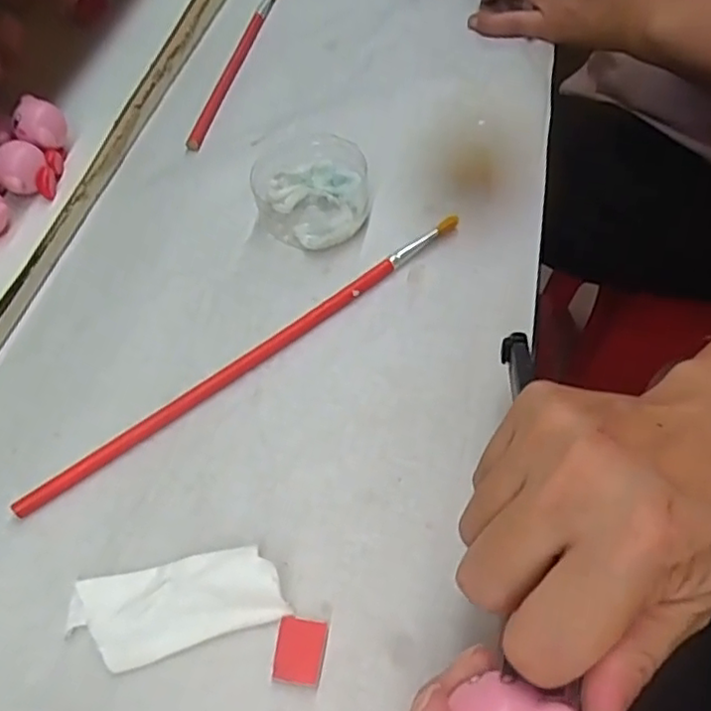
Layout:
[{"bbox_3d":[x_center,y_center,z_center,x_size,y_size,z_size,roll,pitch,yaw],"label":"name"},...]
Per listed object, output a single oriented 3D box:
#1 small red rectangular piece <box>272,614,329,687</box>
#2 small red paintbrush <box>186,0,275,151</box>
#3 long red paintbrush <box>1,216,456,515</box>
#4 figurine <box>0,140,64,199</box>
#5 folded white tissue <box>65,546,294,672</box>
[{"bbox_3d":[-0.021,0.111,0.241,0.018,0.005,0.023,2,58,10],"label":"small red rectangular piece"},{"bbox_3d":[-0.085,-0.218,0.463,0.011,0.004,0.197,6,59,12],"label":"small red paintbrush"},{"bbox_3d":[-0.046,-0.003,0.319,0.257,0.006,0.010,-35,61,-17],"label":"long red paintbrush"},{"bbox_3d":[-0.189,-0.107,0.371,0.033,0.025,0.029,-19,57,-4],"label":"figurine"},{"bbox_3d":[-0.071,0.097,0.250,0.084,0.012,0.035,-12,57,1],"label":"folded white tissue"}]

